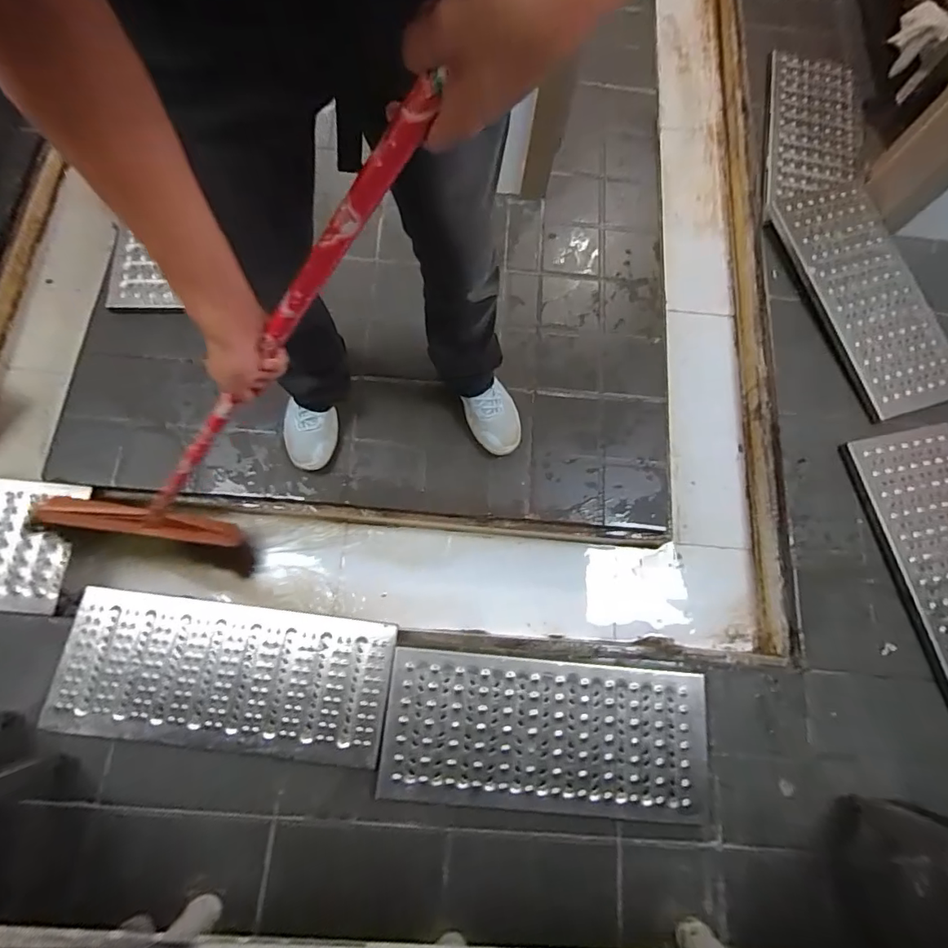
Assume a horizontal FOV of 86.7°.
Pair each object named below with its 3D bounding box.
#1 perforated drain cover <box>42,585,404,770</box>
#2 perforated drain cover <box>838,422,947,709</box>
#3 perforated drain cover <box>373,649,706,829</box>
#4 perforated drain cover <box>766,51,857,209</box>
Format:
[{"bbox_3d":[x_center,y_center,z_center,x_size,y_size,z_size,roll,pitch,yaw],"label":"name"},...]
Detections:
[{"bbox_3d":[-0.430,0.354,0.878,0.550,0.022,0.236,8,72,-3],"label":"perforated drain cover"},{"bbox_3d":[0.925,0.166,0.973,0.229,0.038,0.530,-9,74,-3],"label":"perforated drain cover"},{"bbox_3d":[0.122,0.451,0.874,0.549,0.022,0.235,5,74,1],"label":"perforated drain cover"},{"bbox_3d":[0.860,-0.884,1.281,0.213,0.013,0.493,11,74,3],"label":"perforated drain cover"}]

